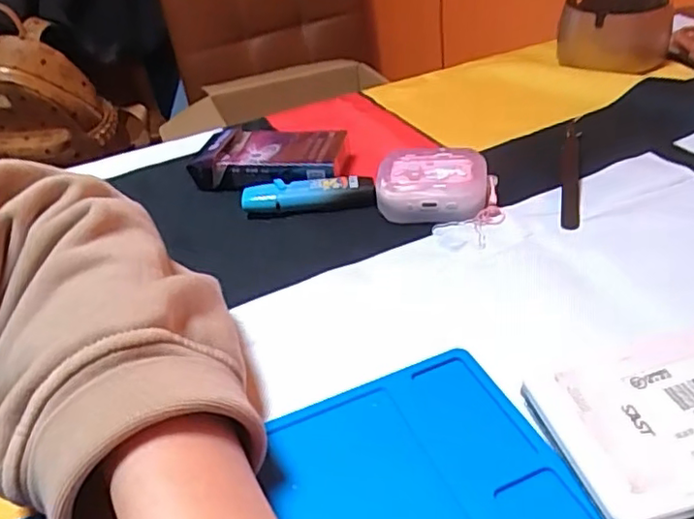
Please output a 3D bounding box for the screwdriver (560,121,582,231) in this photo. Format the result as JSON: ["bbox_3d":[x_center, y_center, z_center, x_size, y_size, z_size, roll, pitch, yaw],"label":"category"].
[{"bbox_3d":[0.142,-0.060,0.402,0.012,0.011,0.133,5,38,17],"label":"screwdriver"}]

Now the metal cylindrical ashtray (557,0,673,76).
[{"bbox_3d":[0.224,-0.192,0.533,0.085,0.048,0.091,-5,36,4],"label":"metal cylindrical ashtray"}]

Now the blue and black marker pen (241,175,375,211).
[{"bbox_3d":[-0.024,-0.041,0.406,0.083,0.015,0.020,-4,36,4],"label":"blue and black marker pen"}]

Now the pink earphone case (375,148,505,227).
[{"bbox_3d":[0.054,-0.043,0.380,0.070,0.029,0.045,-3,37,7],"label":"pink earphone case"}]

